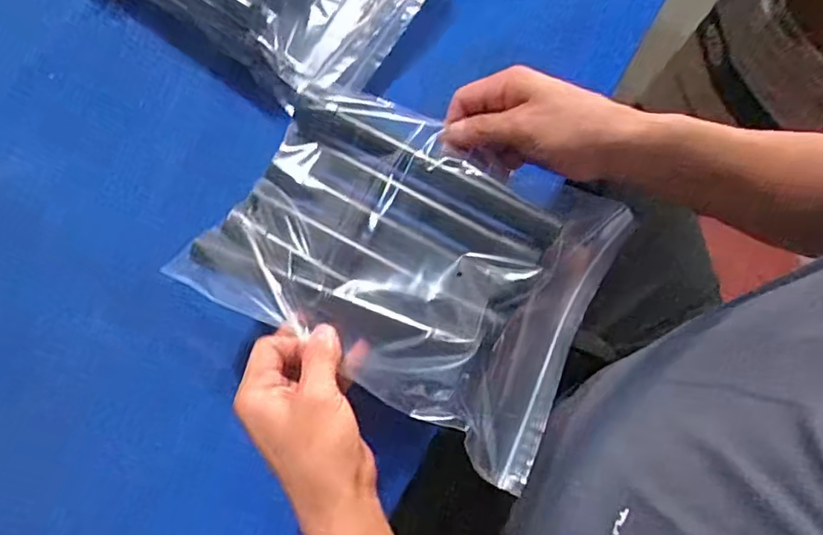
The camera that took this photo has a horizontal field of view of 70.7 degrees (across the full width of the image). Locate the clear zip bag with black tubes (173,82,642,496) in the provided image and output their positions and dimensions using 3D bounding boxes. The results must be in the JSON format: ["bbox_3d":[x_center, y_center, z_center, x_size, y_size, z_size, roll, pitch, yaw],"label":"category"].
[{"bbox_3d":[0.000,-0.011,0.430,0.278,0.055,0.226,25,76,4],"label":"clear zip bag with black tubes"}]

